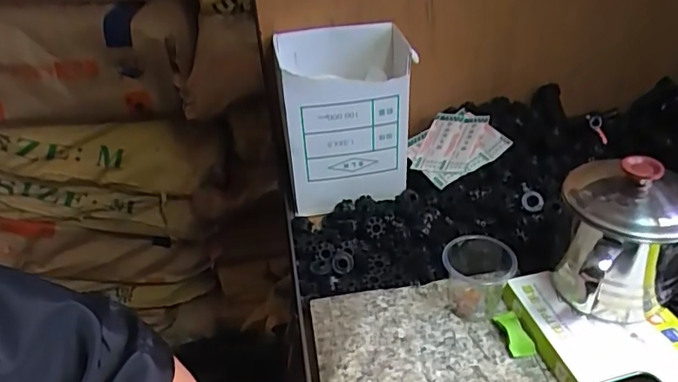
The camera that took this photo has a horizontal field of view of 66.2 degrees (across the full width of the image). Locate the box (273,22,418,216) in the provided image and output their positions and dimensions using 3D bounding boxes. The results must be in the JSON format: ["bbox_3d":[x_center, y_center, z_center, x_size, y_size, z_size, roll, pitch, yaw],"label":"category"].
[{"bbox_3d":[0.004,-0.075,0.508,0.126,0.144,0.090,-12,36,-10],"label":"box"}]

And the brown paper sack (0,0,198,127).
[{"bbox_3d":[-0.511,-0.201,0.886,0.516,0.192,0.108,-7,35,-3],"label":"brown paper sack"}]

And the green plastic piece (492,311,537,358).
[{"bbox_3d":[0.123,0.099,0.363,0.018,0.008,0.036,-8,35,-5],"label":"green plastic piece"}]

